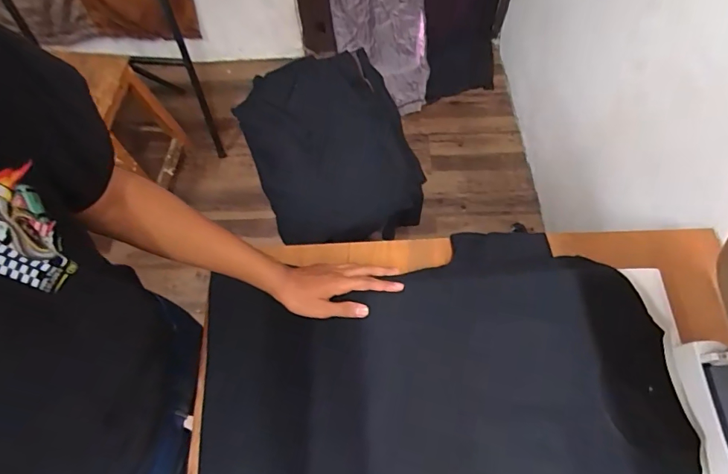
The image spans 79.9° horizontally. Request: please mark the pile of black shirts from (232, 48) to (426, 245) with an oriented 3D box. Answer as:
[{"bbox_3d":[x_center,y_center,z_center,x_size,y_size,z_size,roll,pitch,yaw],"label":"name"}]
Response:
[{"bbox_3d":[-0.091,-0.245,1.075,0.381,0.152,0.544,-22,67,-8],"label":"pile of black shirts"}]

